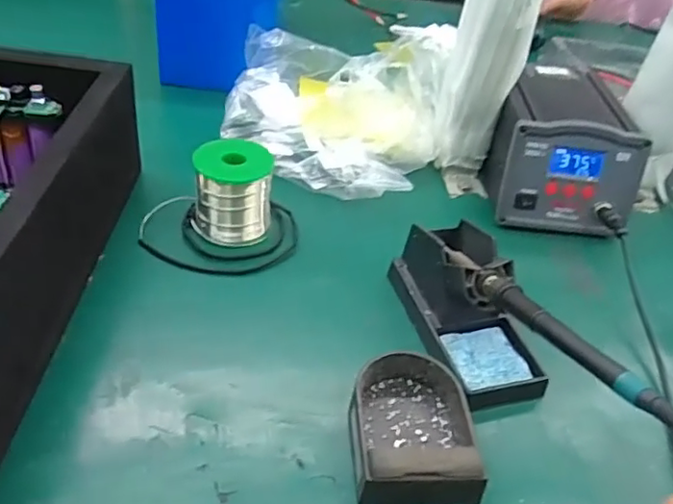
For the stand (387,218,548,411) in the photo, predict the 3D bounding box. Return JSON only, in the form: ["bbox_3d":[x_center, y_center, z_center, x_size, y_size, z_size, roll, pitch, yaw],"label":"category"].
[{"bbox_3d":[0.103,0.037,0.468,0.070,0.071,0.149,-6,41,-18],"label":"stand"}]

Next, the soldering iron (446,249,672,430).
[{"bbox_3d":[0.136,0.049,0.377,0.017,0.013,0.249,-9,26,-18],"label":"soldering iron"}]

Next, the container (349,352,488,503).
[{"bbox_3d":[0.049,0.114,0.396,0.079,0.036,0.109,2,39,-9],"label":"container"}]

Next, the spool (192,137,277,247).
[{"bbox_3d":[-0.093,-0.054,0.550,0.063,0.075,0.063,7,39,-6],"label":"spool"}]

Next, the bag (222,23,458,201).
[{"bbox_3d":[-0.006,-0.168,0.664,0.239,0.121,0.229,13,39,4],"label":"bag"}]

